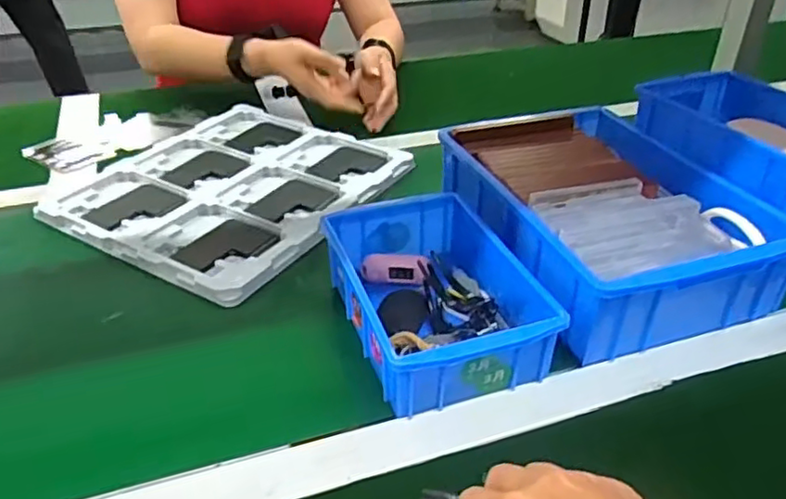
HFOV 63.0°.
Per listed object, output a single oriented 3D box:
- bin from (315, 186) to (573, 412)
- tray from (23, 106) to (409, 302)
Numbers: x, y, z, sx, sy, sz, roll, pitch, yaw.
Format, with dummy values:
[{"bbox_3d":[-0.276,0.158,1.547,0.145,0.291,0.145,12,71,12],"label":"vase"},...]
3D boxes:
[{"bbox_3d":[0.029,0.040,0.529,0.130,0.078,0.196,-11,35,-17],"label":"bin"},{"bbox_3d":[-0.181,-0.077,0.718,0.292,0.016,0.329,20,38,26],"label":"tray"}]

